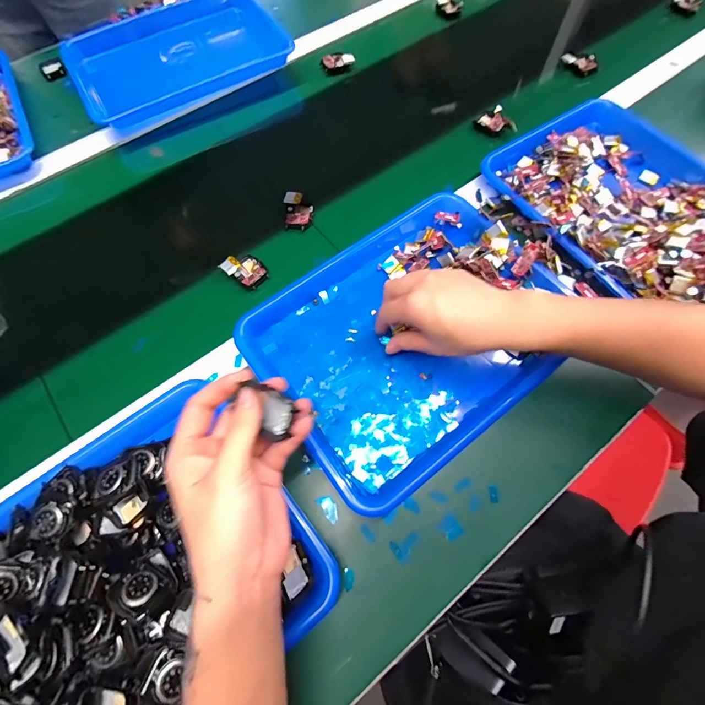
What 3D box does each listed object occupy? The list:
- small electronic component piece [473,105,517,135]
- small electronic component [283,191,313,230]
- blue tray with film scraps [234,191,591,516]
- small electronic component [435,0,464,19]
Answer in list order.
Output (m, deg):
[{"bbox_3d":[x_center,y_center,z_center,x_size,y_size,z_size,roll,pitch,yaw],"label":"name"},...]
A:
[{"bbox_3d":[0.223,-0.355,0.556,0.063,0.023,0.036,34,72,13],"label":"small electronic component piece"},{"bbox_3d":[-0.073,-0.194,0.489,0.038,0.013,0.057,-6,69,-2],"label":"small electronic component"},{"bbox_3d":[0.063,-0.029,0.398,0.324,0.038,0.260,-37,73,-13],"label":"blue tray with film scraps"},{"bbox_3d":[0.184,-0.662,0.695,0.049,0.023,0.019,21,70,8],"label":"small electronic component"}]

